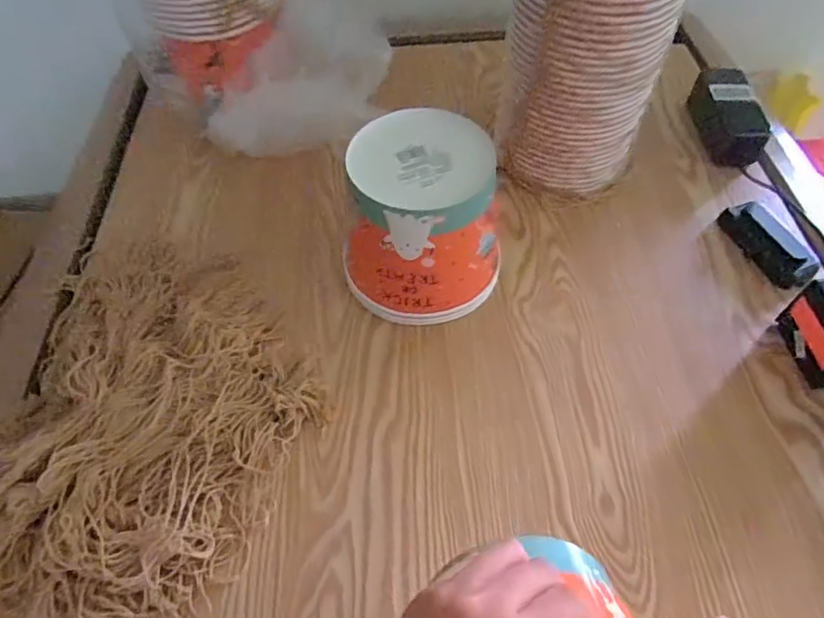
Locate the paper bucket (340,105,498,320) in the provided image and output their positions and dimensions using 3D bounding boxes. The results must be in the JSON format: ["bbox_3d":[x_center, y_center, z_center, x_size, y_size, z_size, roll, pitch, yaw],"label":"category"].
[{"bbox_3d":[0.012,-0.079,0.518,0.152,0.160,0.134,-17,58,-11],"label":"paper bucket"}]

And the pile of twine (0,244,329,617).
[{"bbox_3d":[-0.230,0.086,0.469,0.286,0.059,0.394,-1,56,-1],"label":"pile of twine"}]

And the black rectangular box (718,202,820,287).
[{"bbox_3d":[0.386,-0.071,0.585,0.047,0.030,0.110,-16,58,-10],"label":"black rectangular box"}]

